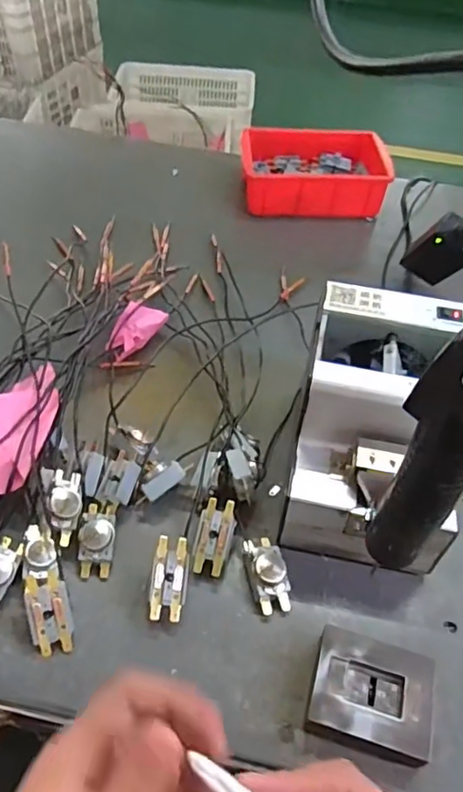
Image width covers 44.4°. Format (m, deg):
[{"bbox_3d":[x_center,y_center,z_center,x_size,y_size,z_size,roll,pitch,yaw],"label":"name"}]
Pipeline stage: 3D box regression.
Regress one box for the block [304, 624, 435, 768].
[{"bbox_3d":[0.097,0.210,0.399,0.081,0.028,0.070,15,52,8],"label":"block"}]

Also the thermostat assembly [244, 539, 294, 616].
[{"bbox_3d":[0.029,0.140,0.453,0.031,0.024,0.059,-10,52,-12],"label":"thermostat assembly"}]

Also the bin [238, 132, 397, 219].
[{"bbox_3d":[0.114,-0.322,0.814,0.198,0.055,0.144,-1,51,-5],"label":"bin"}]

